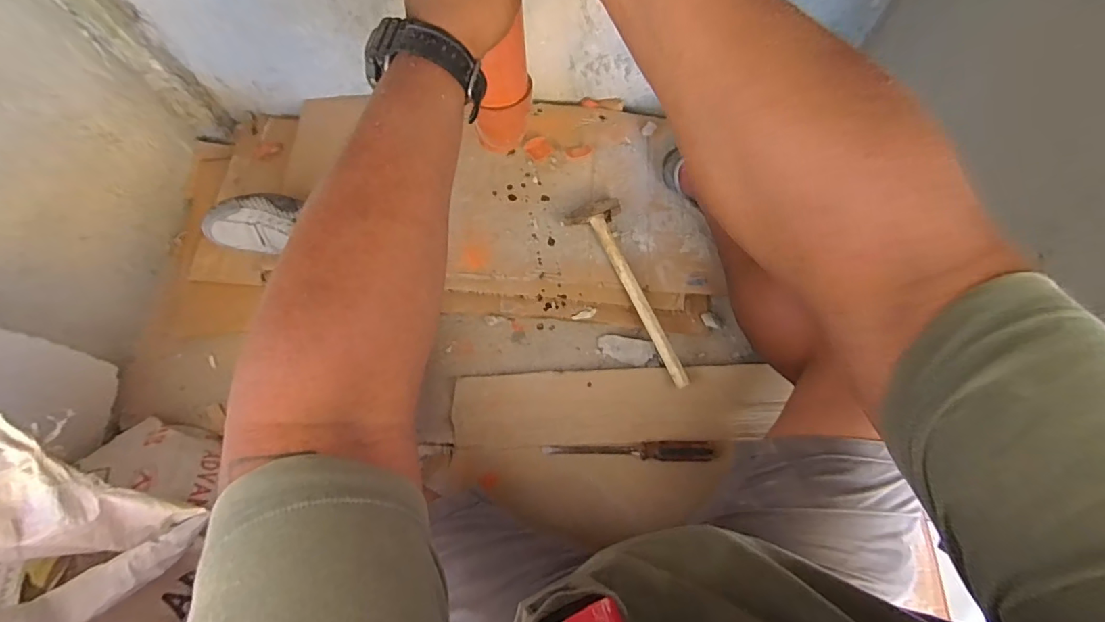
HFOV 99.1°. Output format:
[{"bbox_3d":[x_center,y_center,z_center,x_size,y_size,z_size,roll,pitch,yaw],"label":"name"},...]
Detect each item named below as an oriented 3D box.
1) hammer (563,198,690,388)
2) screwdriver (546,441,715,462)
[{"bbox_3d":[0.124,-0.036,0.707,0.085,0.034,0.317,-24,70,-6],"label":"hammer"},{"bbox_3d":[0.106,0.196,0.665,0.235,0.023,0.028,0,69,3],"label":"screwdriver"}]

